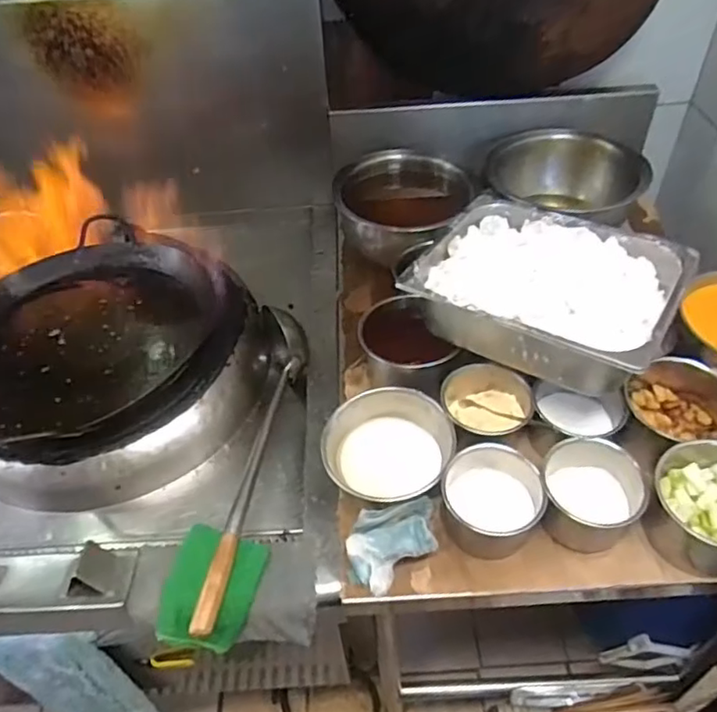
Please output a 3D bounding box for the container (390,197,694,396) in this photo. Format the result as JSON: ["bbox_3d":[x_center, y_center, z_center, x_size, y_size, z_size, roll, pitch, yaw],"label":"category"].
[{"bbox_3d":[0.247,-0.087,0.817,0.314,0.098,0.256,24,52,25],"label":"container"}]

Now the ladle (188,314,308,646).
[{"bbox_3d":[-0.140,0.125,0.886,0.084,0.109,0.543,0,46,4],"label":"ladle"}]

